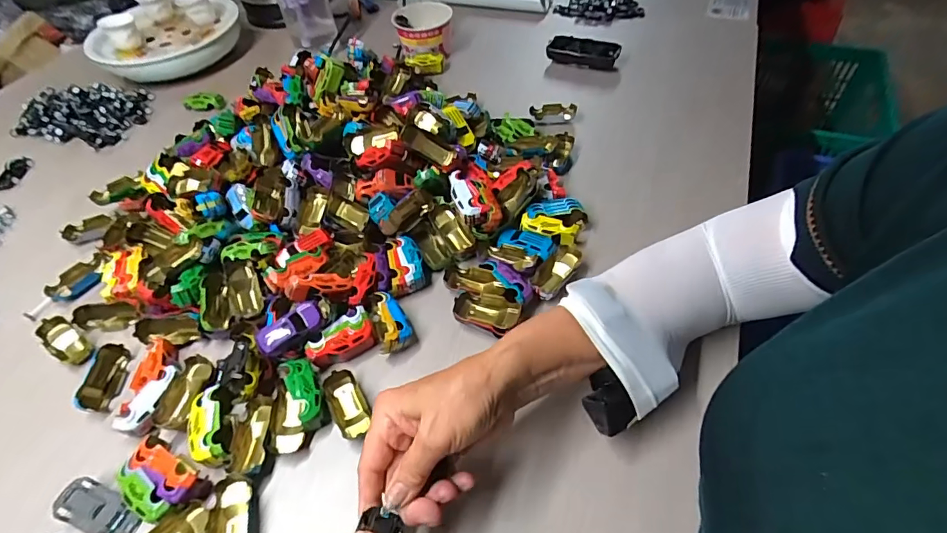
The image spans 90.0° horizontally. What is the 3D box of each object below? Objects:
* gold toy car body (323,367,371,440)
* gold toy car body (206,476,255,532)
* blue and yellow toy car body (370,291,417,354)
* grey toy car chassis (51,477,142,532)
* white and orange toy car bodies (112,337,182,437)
[{"bbox_3d":[-0.109,0.120,0.410,0.028,0.019,0.066,-26,55,-17],"label":"gold toy car body"},{"bbox_3d":[-0.184,0.194,0.359,0.031,0.016,0.063,-14,53,-8],"label":"gold toy car body"},{"bbox_3d":[-0.079,0.052,0.455,0.033,0.028,0.064,-17,53,-10],"label":"blue and yellow toy car body"},{"bbox_3d":[-0.293,0.191,0.370,0.066,0.013,0.030,17,55,15],"label":"grey toy car chassis"},{"bbox_3d":[-0.285,0.105,0.425,0.033,0.022,0.088,-2,52,1],"label":"white and orange toy car bodies"}]

